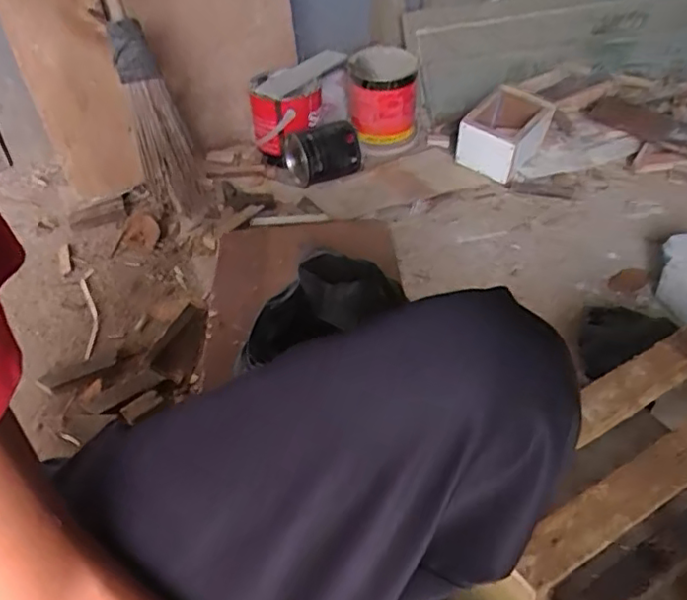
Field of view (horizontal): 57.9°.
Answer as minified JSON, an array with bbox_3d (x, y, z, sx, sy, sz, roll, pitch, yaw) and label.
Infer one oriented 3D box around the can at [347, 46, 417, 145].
[{"bbox_3d":[0.088,-0.443,1.374,0.154,0.161,0.176,-3,42,-2],"label":"can"}]

